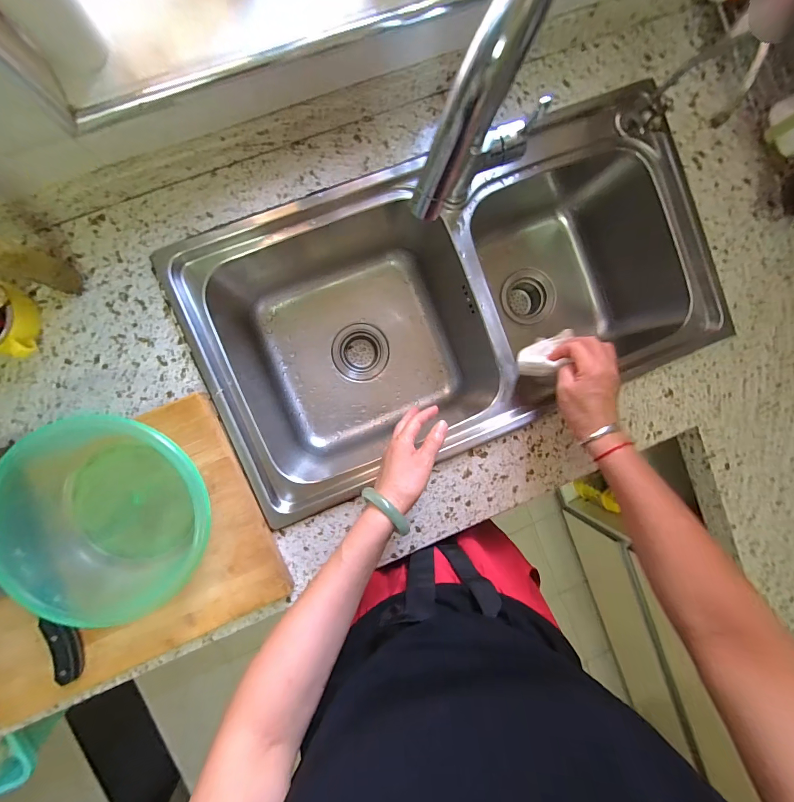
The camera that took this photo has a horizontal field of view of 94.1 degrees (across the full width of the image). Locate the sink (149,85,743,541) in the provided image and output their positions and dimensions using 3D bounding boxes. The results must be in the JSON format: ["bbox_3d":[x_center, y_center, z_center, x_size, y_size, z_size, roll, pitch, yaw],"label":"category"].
[{"bbox_3d":[0.084,-0.156,0.639,0.746,0.249,0.389,-22,95,-5],"label":"sink"}]

